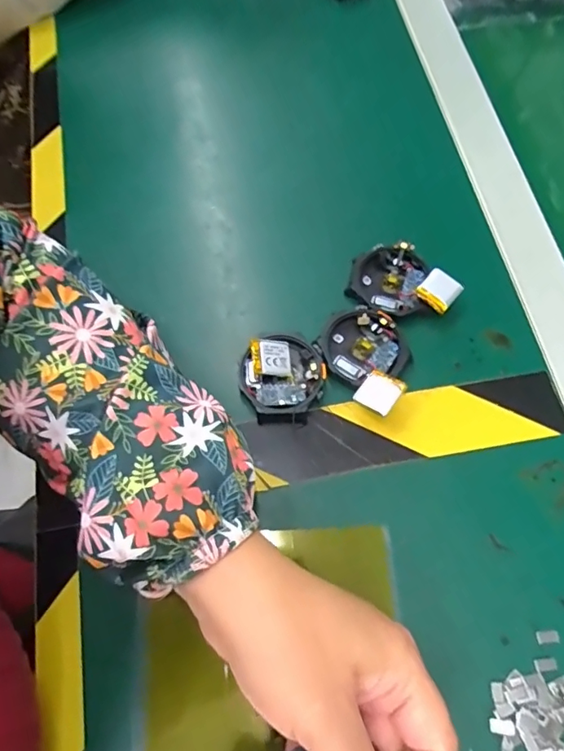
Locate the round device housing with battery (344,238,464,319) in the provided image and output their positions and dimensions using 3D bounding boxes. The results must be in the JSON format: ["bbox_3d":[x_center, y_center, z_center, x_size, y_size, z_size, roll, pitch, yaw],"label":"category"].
[{"bbox_3d":[0.073,-0.057,0.316,0.051,0.014,0.059,-33,72,-15],"label":"round device housing with battery"}]

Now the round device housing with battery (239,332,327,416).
[{"bbox_3d":[0.000,0.000,0.291,0.045,0.014,0.047,1,67,-2],"label":"round device housing with battery"}]

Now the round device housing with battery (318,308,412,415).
[{"bbox_3d":[0.052,-0.011,0.295,0.047,0.020,0.065,-29,71,-13],"label":"round device housing with battery"}]

